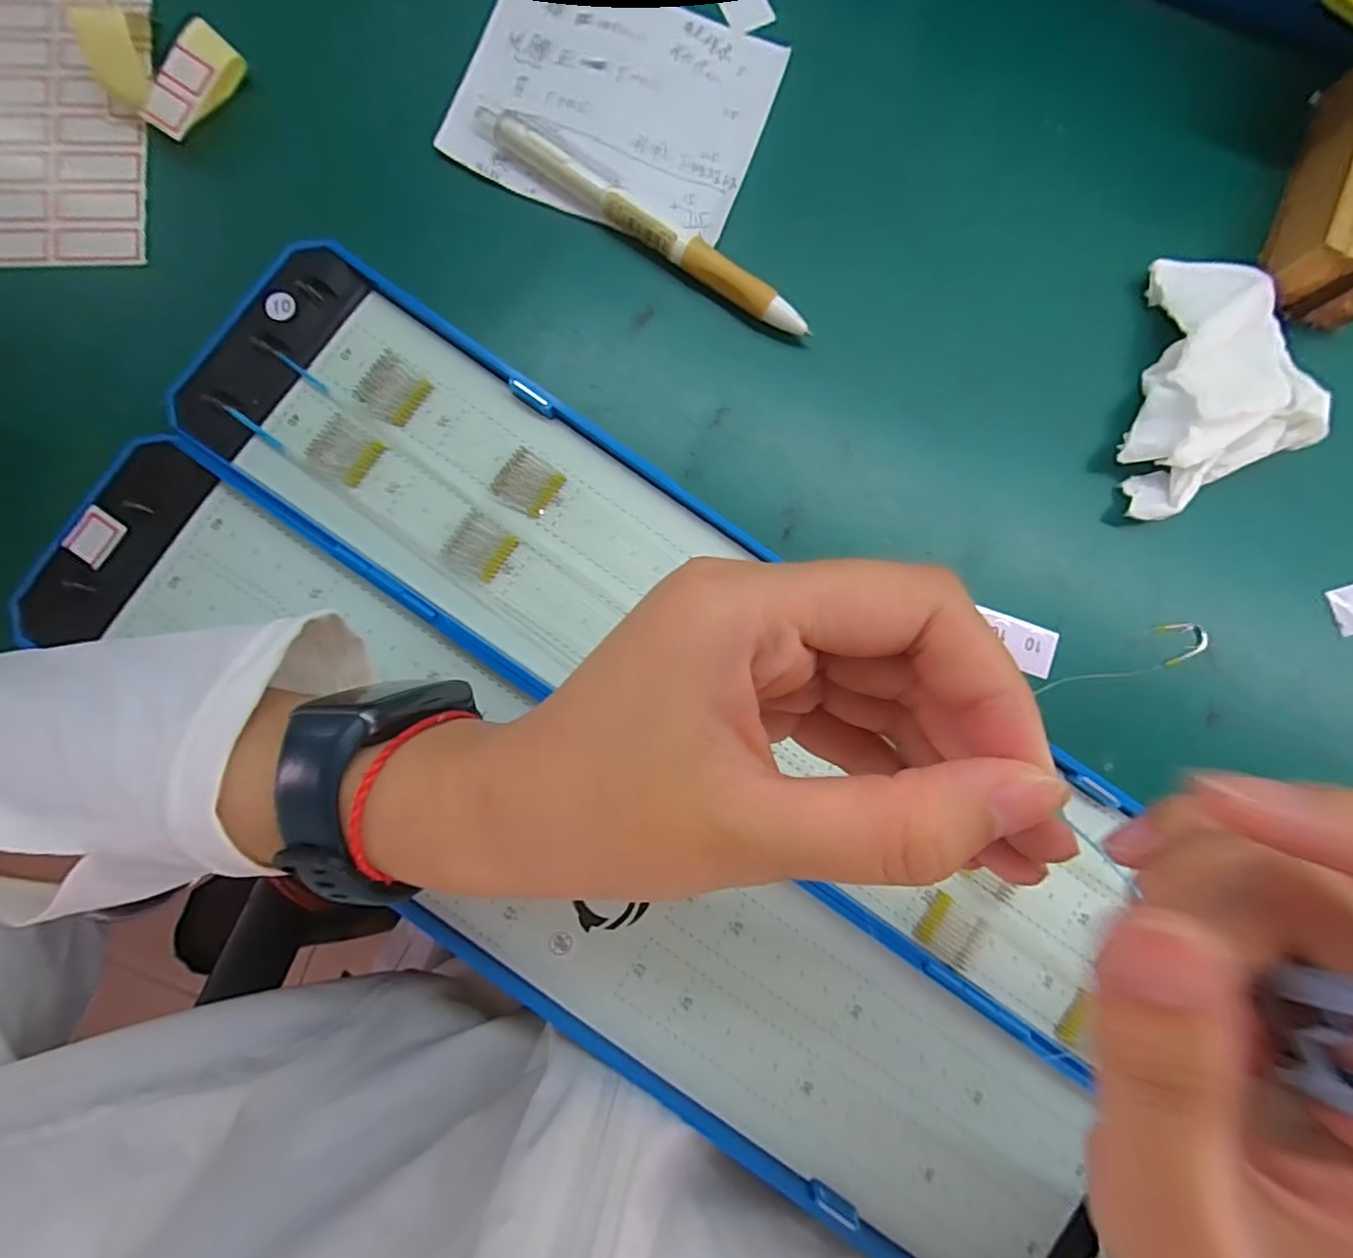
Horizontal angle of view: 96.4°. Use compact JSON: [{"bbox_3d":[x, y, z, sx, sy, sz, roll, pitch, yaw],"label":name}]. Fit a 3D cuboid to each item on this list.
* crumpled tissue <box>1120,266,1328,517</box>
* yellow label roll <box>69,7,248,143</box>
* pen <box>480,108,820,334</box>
[{"bbox_3d":[0.204,-0.087,0.226,0.063,0.021,0.098,14,87,0],"label":"crumpled tissue"},{"bbox_3d":[-0.190,-0.208,0.219,0.045,0.025,0.042,33,87,1],"label":"yellow label roll"},{"bbox_3d":[-0.013,-0.153,0.225,0.145,0.011,0.013,35,87,1],"label":"pen"}]

